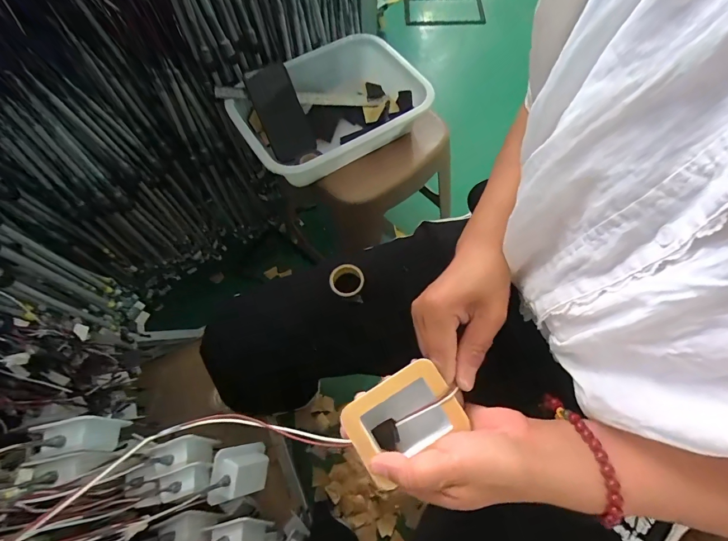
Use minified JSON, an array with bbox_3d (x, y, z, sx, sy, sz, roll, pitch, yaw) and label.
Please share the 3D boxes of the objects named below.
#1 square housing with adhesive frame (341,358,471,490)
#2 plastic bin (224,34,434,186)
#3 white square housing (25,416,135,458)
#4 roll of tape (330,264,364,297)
[{"bbox_3d":[0.028,0.108,0.267,0.078,0.031,0.055,-29,67,-12],"label":"square housing with adhesive frame"},{"bbox_3d":[-0.060,-0.284,0.682,0.317,0.123,0.246,-31,67,-12],"label":"plastic bin"},{"bbox_3d":[-0.297,0.175,0.383,0.059,0.054,0.030,-10,64,-3],"label":"white square housing"},{"bbox_3d":[-0.019,0.012,0.403,0.037,0.014,0.037,-1,64,2],"label":"roll of tape"}]

